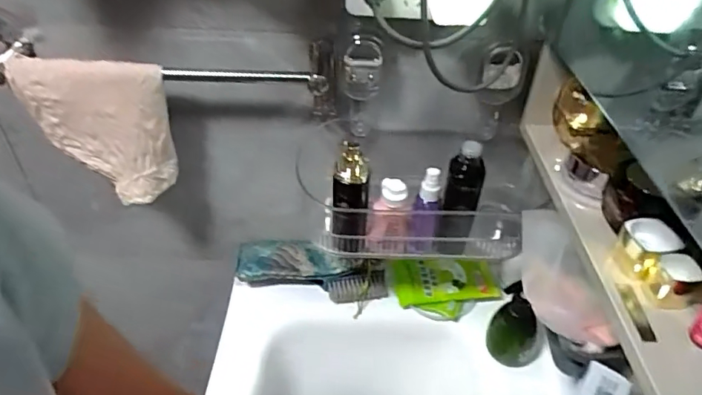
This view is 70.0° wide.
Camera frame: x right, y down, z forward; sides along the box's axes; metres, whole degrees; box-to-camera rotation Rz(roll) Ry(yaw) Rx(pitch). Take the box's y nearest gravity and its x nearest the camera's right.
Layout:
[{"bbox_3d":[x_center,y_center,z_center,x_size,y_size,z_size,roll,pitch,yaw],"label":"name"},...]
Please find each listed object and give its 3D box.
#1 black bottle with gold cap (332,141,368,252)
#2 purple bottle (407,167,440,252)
[{"bbox_3d":[-0.001,0.005,0.583,0.041,0.141,0.032,2,40,0],"label":"black bottle with gold cap"},{"bbox_3d":[0.086,0.021,0.587,0.030,0.121,0.024,8,40,7],"label":"purple bottle"}]

